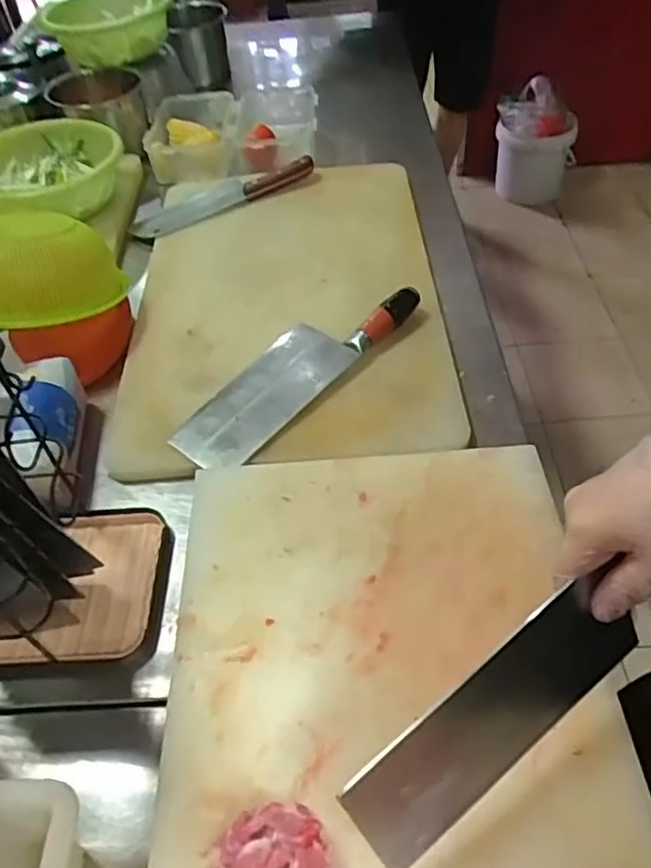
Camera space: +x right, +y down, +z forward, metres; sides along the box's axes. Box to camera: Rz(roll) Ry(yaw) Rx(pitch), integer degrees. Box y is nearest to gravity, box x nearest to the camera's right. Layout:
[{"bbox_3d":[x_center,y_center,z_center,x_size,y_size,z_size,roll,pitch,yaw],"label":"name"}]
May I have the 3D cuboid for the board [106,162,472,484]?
[{"bbox_3d":[-0.042,-0.163,0.742,0.358,0.042,0.496,-3,54,3],"label":"board"}]

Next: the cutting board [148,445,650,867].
[{"bbox_3d":[0.041,0.209,0.389,0.290,0.022,0.490,-4,50,2],"label":"cutting board"}]

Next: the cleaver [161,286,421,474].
[{"bbox_3d":[-0.029,-0.073,0.642,0.285,0.033,0.078,-39,58,-22],"label":"cleaver"}]

